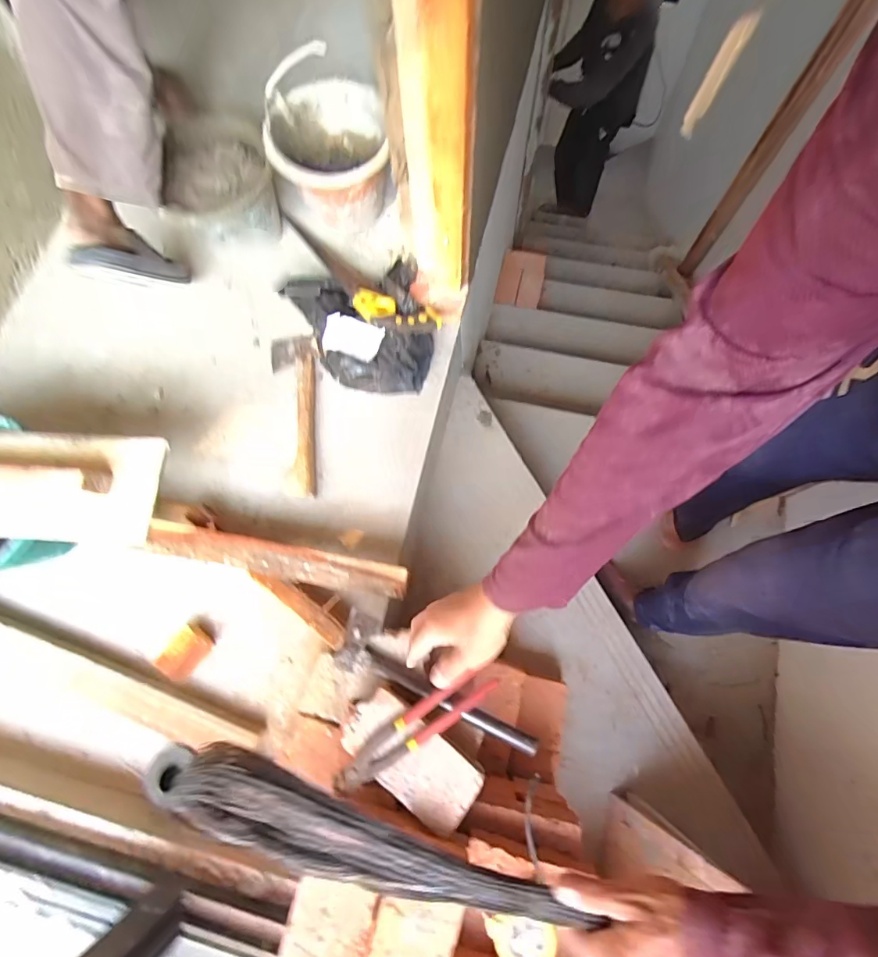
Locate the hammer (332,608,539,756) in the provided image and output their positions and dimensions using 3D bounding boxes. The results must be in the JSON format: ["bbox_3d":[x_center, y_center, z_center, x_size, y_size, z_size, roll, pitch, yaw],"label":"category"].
[{"bbox_3d":[0.001,0.260,0.607,0.281,0.033,0.076,20,75,8],"label":"hammer"}]

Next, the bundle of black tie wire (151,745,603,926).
[{"bbox_3d":[-0.066,0.291,0.374,0.342,0.028,0.065,18,74,3],"label":"bundle of black tie wire"}]

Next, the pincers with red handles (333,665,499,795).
[{"bbox_3d":[-0.029,0.297,0.557,0.212,0.024,0.041,-27,73,-14],"label":"pincers with red handles"}]

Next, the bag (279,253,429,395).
[{"bbox_3d":[-0.133,-0.280,0.875,0.237,0.083,0.249,-19,73,-4],"label":"bag"}]

